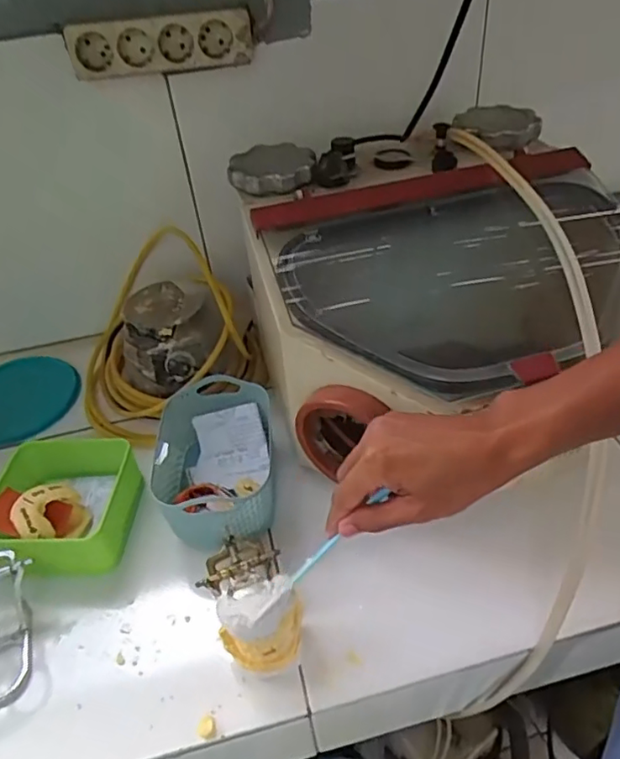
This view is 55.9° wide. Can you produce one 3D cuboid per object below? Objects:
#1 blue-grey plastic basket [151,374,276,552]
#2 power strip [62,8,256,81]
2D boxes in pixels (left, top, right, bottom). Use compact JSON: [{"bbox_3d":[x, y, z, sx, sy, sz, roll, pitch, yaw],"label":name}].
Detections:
[{"bbox_3d":[-0.108,0.091,0.622,0.125,0.074,0.186,-5,42,0],"label":"blue-grey plastic basket"},{"bbox_3d":[-0.165,-0.374,0.650,0.198,0.056,0.028,-12,43,-8],"label":"power strip"}]

